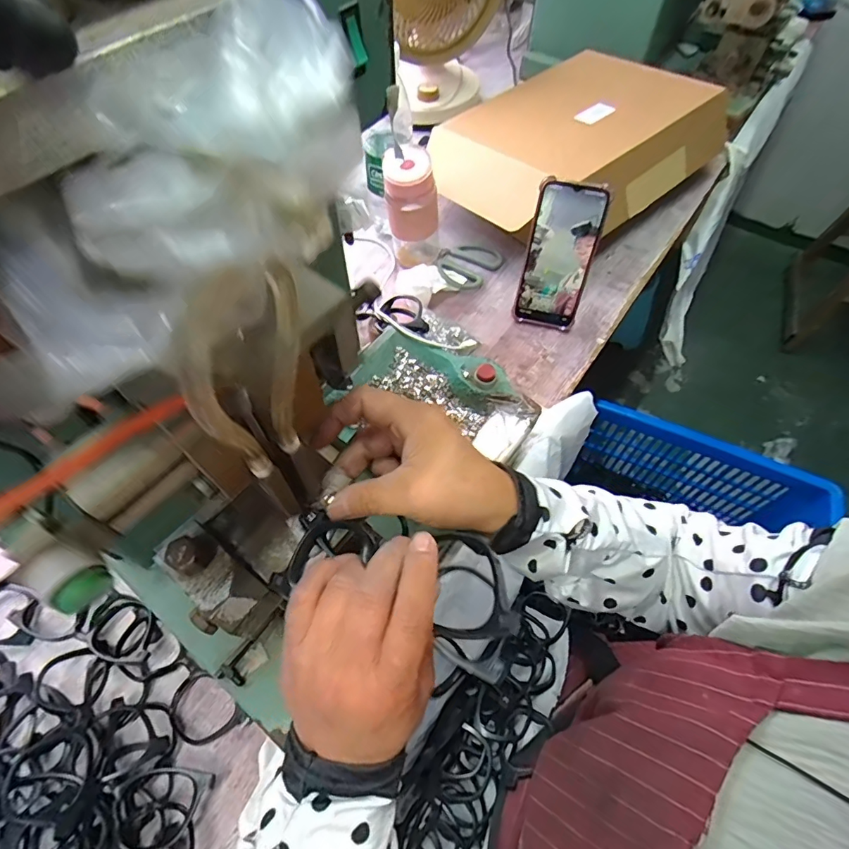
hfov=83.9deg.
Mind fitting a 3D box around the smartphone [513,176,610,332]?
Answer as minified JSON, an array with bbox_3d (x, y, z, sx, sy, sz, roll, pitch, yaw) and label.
[{"bbox_3d":[0.161,-0.198,0.569,0.078,0.167,0.011,10,35,6],"label":"smartphone"}]

